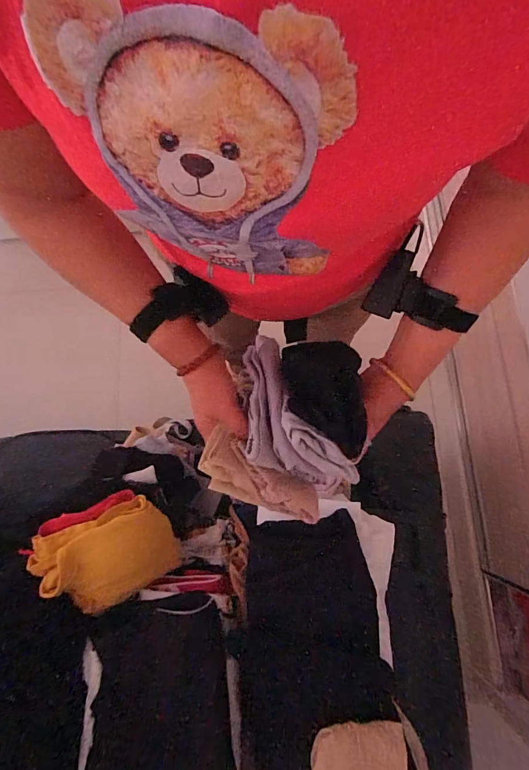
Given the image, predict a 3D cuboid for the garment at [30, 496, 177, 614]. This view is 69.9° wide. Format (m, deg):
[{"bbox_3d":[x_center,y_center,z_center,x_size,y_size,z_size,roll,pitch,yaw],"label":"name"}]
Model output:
[{"bbox_3d":[-0.216,0.241,0.526,0.155,0.069,0.123,-23,79,-3],"label":"garment"}]

